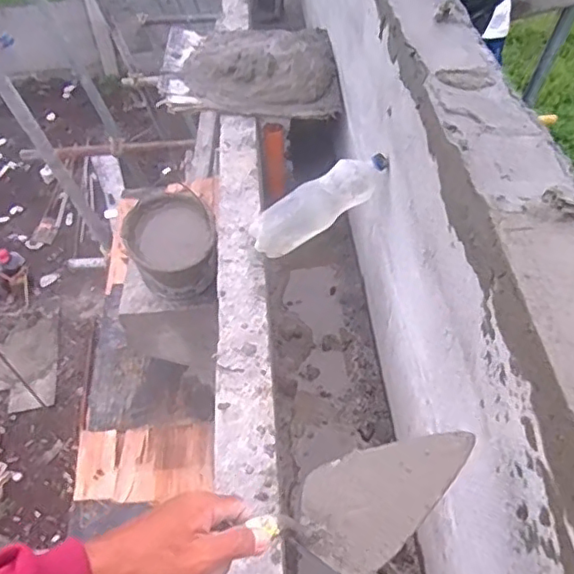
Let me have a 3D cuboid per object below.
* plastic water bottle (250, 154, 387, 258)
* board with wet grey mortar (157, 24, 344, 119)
[{"bbox_3d":[0.064,-0.160,1.141,0.298,0.086,0.086,-31,44,21],"label":"plastic water bottle"},{"bbox_3d":[-0.106,-0.626,1.680,0.486,0.073,0.472,-4,47,-1],"label":"board with wet grey mortar"}]

